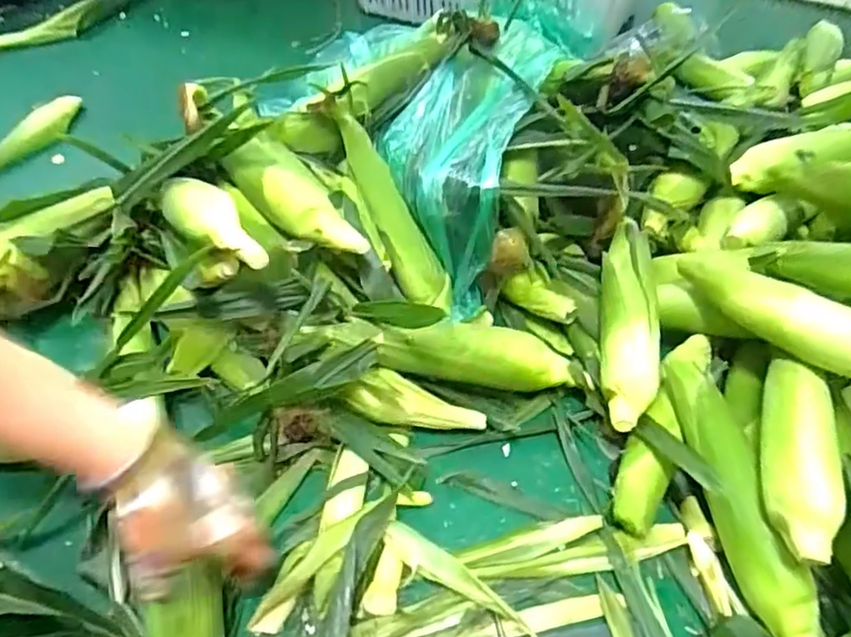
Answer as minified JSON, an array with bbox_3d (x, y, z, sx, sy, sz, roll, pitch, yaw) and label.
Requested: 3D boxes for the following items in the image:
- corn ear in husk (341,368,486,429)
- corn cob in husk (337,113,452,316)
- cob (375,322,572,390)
[{"bbox_3d":[-0.010,0.080,0.612,0.141,0.048,0.036,16,47,-10],"label":"corn ear in husk"},{"bbox_3d":[-0.037,-0.115,0.714,0.048,0.043,0.240,-24,82,-18],"label":"corn cob in husk"},{"bbox_3d":[0.050,0.035,0.622,0.189,0.051,0.047,7,47,-9],"label":"cob"}]

